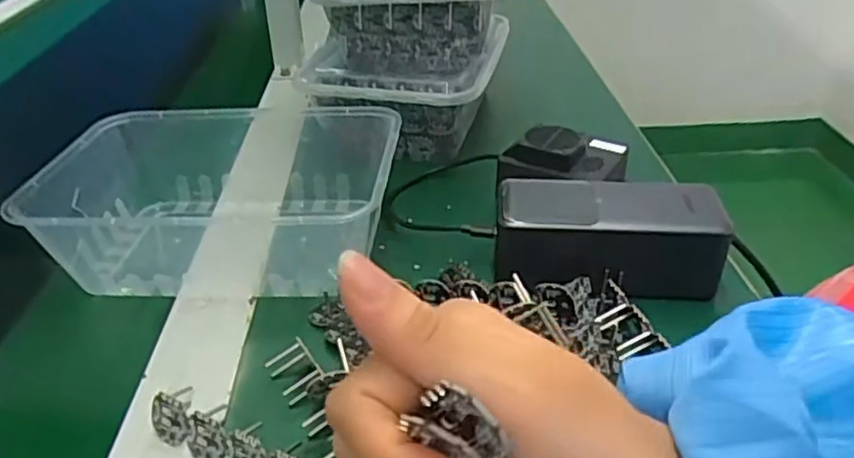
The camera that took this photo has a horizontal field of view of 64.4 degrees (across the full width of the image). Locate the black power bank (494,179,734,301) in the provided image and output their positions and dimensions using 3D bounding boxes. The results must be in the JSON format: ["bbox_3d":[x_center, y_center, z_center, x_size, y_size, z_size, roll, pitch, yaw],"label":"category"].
[{"bbox_3d":[0.106,0.006,0.402,0.127,0.049,0.061,3,33,6],"label":"black power bank"}]

